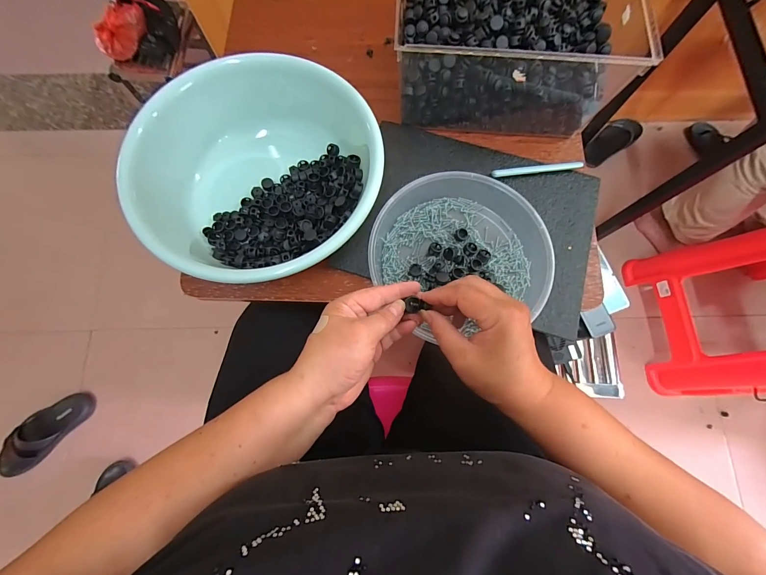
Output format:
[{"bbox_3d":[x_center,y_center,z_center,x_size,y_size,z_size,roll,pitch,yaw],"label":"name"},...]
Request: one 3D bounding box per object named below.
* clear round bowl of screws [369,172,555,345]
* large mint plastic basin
[{"bbox_3d":[0.093,-0.052,0.424,0.216,0.052,0.200,0,77,0],"label":"clear round bowl of screws"},{"bbox_3d":[-0.149,-0.133,0.413,0.294,0.112,0.262,-8,77,-1],"label":"large mint plastic basin"}]

